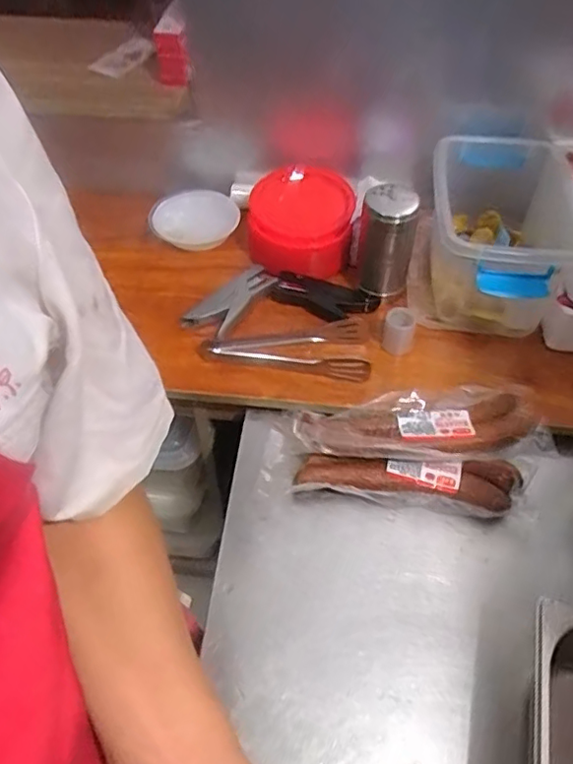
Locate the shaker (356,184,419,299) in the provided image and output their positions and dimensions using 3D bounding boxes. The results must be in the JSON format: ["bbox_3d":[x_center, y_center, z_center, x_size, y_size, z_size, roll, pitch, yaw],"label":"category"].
[{"bbox_3d":[0.133,-0.185,0.775,0.073,0.143,0.069,12,53,9],"label":"shaker"}]

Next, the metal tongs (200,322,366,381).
[{"bbox_3d":[0.000,-0.049,0.762,0.215,0.022,0.087,3,52,2],"label":"metal tongs"}]

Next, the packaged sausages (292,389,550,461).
[{"bbox_3d":[0.155,0.045,0.682,0.280,0.026,0.093,1,52,0],"label":"packaged sausages"}]

